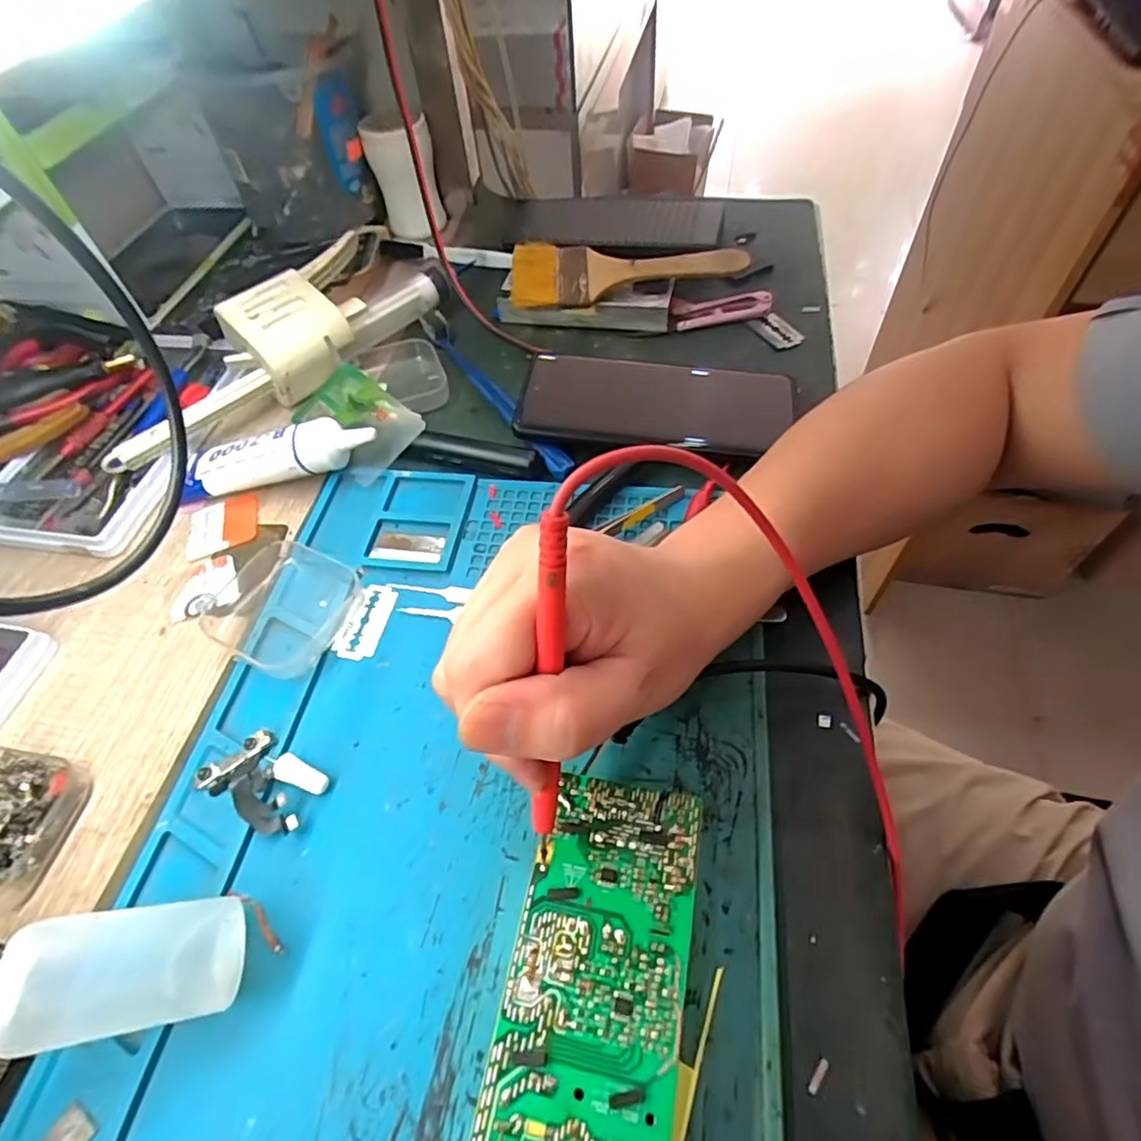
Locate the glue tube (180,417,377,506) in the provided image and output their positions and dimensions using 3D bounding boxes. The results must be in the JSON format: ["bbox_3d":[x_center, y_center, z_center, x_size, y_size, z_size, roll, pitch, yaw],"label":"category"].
[{"bbox_3d":[-0.173,-0.066,0.362,0.122,0.020,0.030,-11,85,10],"label":"glue tube"}]

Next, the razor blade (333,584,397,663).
[{"bbox_3d":[-0.102,0.025,0.310,0.022,0.004,0.041,11,56,11],"label":"razor blade"}]

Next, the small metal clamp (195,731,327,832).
[{"bbox_3d":[-0.131,0.089,0.262,0.052,0.007,0.031,24,59,19],"label":"small metal clamp"}]

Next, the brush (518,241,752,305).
[{"bbox_3d":[0.040,-0.211,0.432,0.161,0.013,0.061,1,60,5],"label":"brush"}]

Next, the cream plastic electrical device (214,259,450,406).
[{"bbox_3d":[-0.157,-0.175,0.424,0.058,0.053,0.146,35,63,25],"label":"cream plastic electrical device"}]

